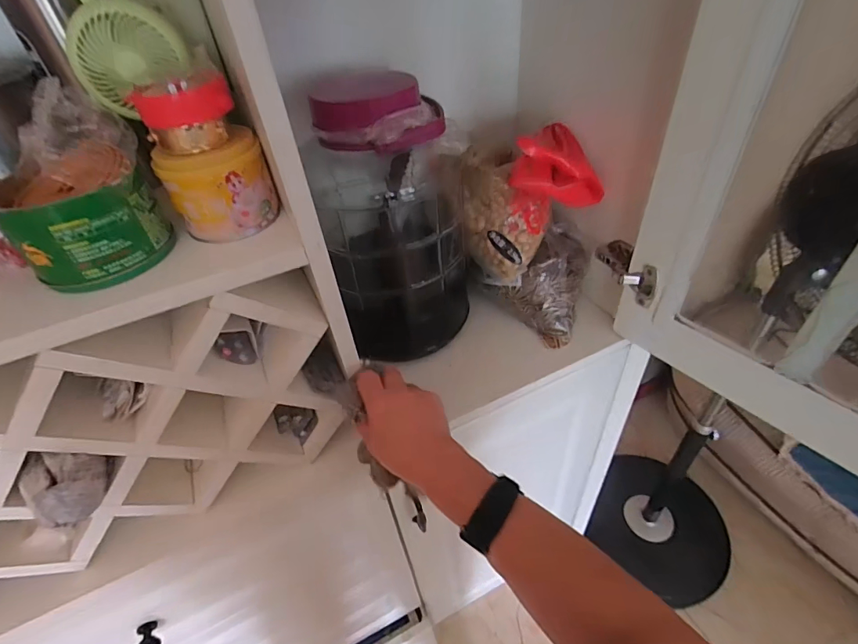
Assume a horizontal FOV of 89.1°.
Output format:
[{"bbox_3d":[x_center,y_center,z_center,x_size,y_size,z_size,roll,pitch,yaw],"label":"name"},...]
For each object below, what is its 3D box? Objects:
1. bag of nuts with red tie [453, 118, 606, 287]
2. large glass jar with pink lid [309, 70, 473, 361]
[{"bbox_3d":[0.129,-0.171,0.630,0.162,0.178,0.157,-20,44,-14],"label":"bag of nuts with red tie"},{"bbox_3d":[-0.051,-0.120,0.582,0.174,0.337,0.157,-19,44,-13],"label":"large glass jar with pink lid"}]

